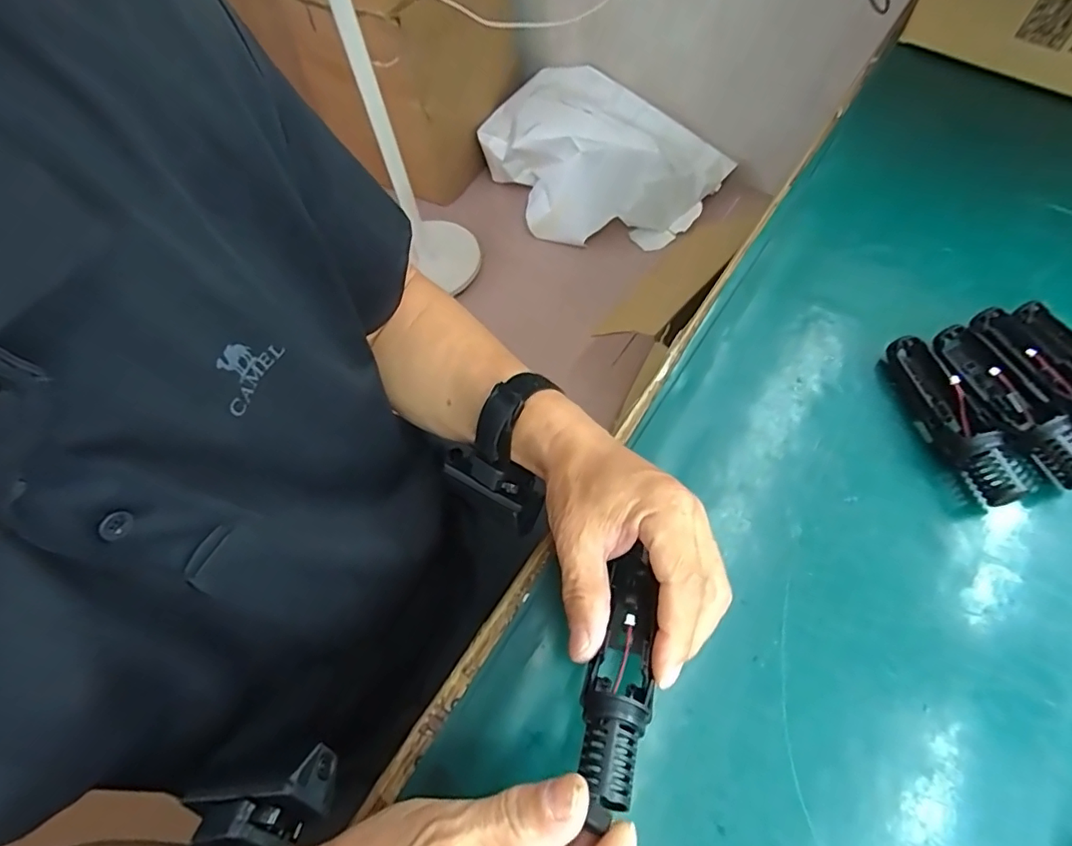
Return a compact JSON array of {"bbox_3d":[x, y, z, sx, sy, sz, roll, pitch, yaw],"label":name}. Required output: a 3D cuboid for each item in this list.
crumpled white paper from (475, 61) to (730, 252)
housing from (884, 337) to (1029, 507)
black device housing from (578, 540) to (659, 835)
[{"bbox_3d":[0.176,-0.729,1.534,0.483,0.252,0.567,-35,65,-14],"label":"crumpled white paper"},{"bbox_3d":[0.269,-0.004,0.352,0.027,0.033,0.120,-6,62,1],"label":"housing"},{"bbox_3d":[0.042,0.116,0.263,0.029,0.025,0.137,11,33,10],"label":"black device housing"}]

